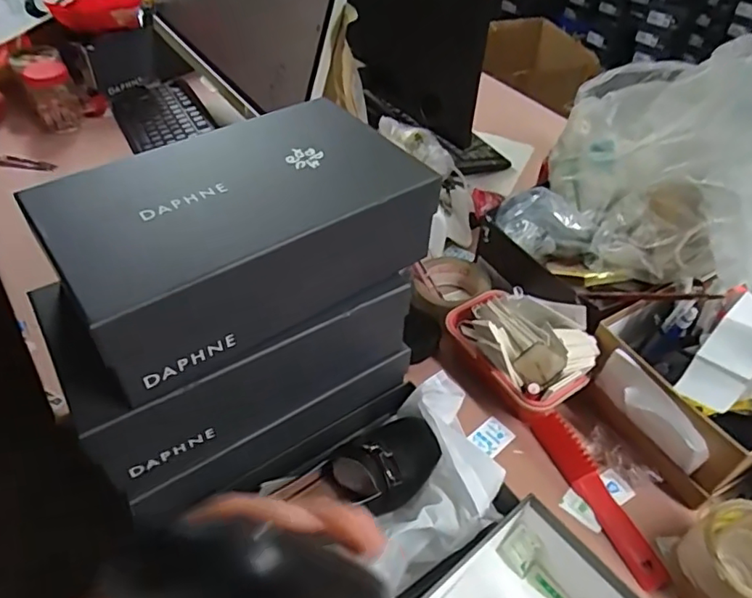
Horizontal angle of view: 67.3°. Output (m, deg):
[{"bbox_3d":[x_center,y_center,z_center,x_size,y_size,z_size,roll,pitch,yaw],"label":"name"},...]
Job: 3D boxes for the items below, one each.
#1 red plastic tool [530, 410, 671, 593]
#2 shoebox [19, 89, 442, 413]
[{"bbox_3d":[0.229,0.202,0.588,0.038,0.007,0.192,-27,52,-3],"label":"red plastic tool"},{"bbox_3d":[-0.113,-0.059,0.490,0.287,0.105,0.159,-29,54,-26],"label":"shoebox"}]

